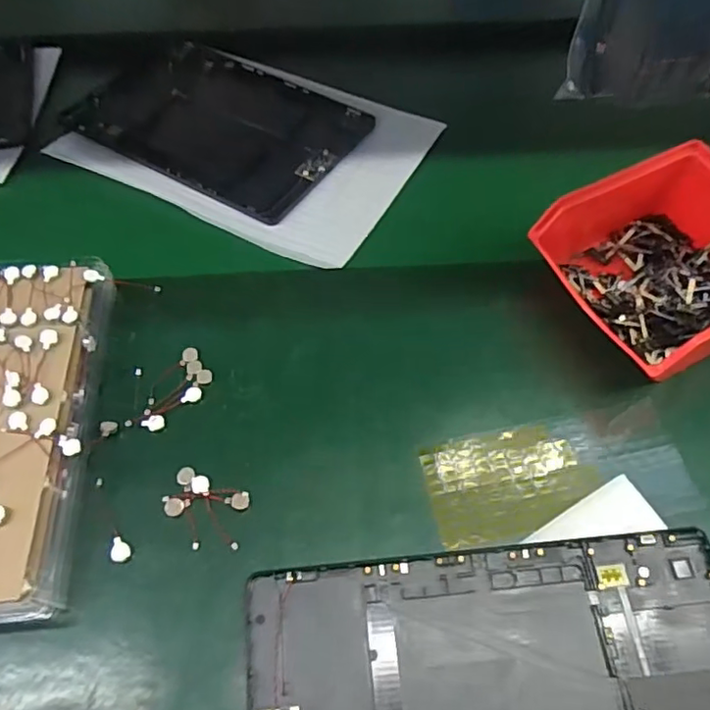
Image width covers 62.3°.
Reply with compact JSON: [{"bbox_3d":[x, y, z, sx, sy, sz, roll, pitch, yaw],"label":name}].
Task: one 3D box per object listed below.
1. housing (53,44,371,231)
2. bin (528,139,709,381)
[{"bbox_3d":[-0.116,-0.200,0.505,0.219,0.009,0.153,28,62,16],"label":"housing"},{"bbox_3d":[0.197,-0.058,0.378,0.139,0.067,0.134,-26,61,-15],"label":"bin"}]

